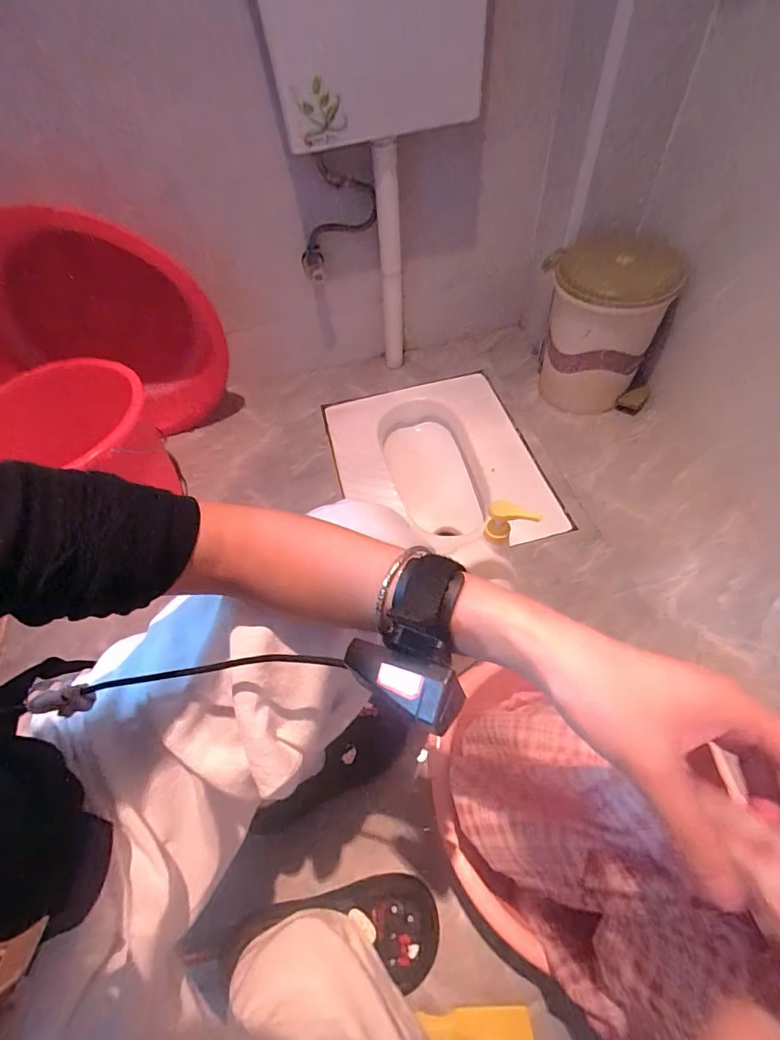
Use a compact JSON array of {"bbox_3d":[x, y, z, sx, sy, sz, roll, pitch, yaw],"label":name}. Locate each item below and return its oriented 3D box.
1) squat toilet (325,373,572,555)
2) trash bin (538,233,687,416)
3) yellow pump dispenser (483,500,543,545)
[{"bbox_3d":[0.104,-0.113,1.088,0.436,0.116,0.525,-13,56,-5],"label":"squat toilet"},{"bbox_3d":[0.473,-0.437,1.037,0.233,0.353,0.233,4,56,7],"label":"trash bin"},{"bbox_3d":[0.161,0.007,0.597,0.063,0.065,0.028,25,60,19],"label":"yellow pump dispenser"}]

